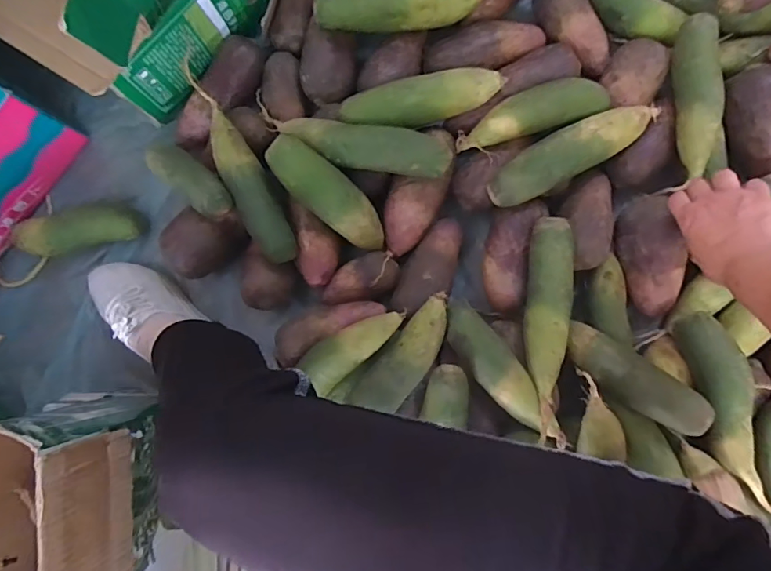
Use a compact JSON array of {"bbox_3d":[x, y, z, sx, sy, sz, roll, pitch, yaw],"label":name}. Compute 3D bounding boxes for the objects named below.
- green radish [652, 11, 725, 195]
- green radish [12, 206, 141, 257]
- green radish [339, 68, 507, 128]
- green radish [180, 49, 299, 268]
[{"bbox_3d":[0.379,-0.223,0.581,0.055,0.049,0.218,7,87,5],"label":"green radish"},{"bbox_3d":[-0.444,-0.075,0.670,0.183,0.048,0.061,-8,85,4],"label":"green radish"},{"bbox_3d":[0.046,-0.226,0.590,0.203,0.050,0.052,-11,85,4],"label":"green radish"},{"bbox_3d":[-0.185,-0.155,0.594,0.054,0.061,0.268,-24,84,3],"label":"green radish"}]

